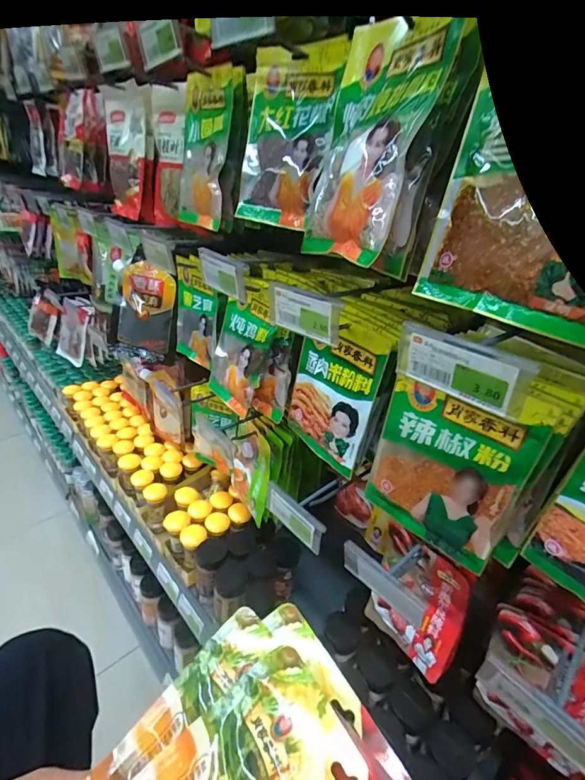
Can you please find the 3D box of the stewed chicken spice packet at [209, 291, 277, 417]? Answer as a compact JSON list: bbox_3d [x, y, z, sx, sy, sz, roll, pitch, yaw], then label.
[{"bbox_3d":[-0.079,-0.058,0.565,0.018,0.174,0.123,-1,34,-40],"label":"stewed chicken spice packet"}]

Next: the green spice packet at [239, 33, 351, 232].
[{"bbox_3d":[-0.001,-0.275,0.429,0.132,0.173,0.019,20,19,29],"label":"green spice packet"}]

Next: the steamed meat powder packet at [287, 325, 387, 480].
[{"bbox_3d":[0.045,0.007,0.492,0.019,0.166,0.128,-15,35,-36],"label":"steamed meat powder packet"}]

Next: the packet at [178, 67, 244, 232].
[{"bbox_3d":[-0.127,-0.326,0.539,0.023,0.185,0.143,-11,37,-38],"label":"packet"}]

